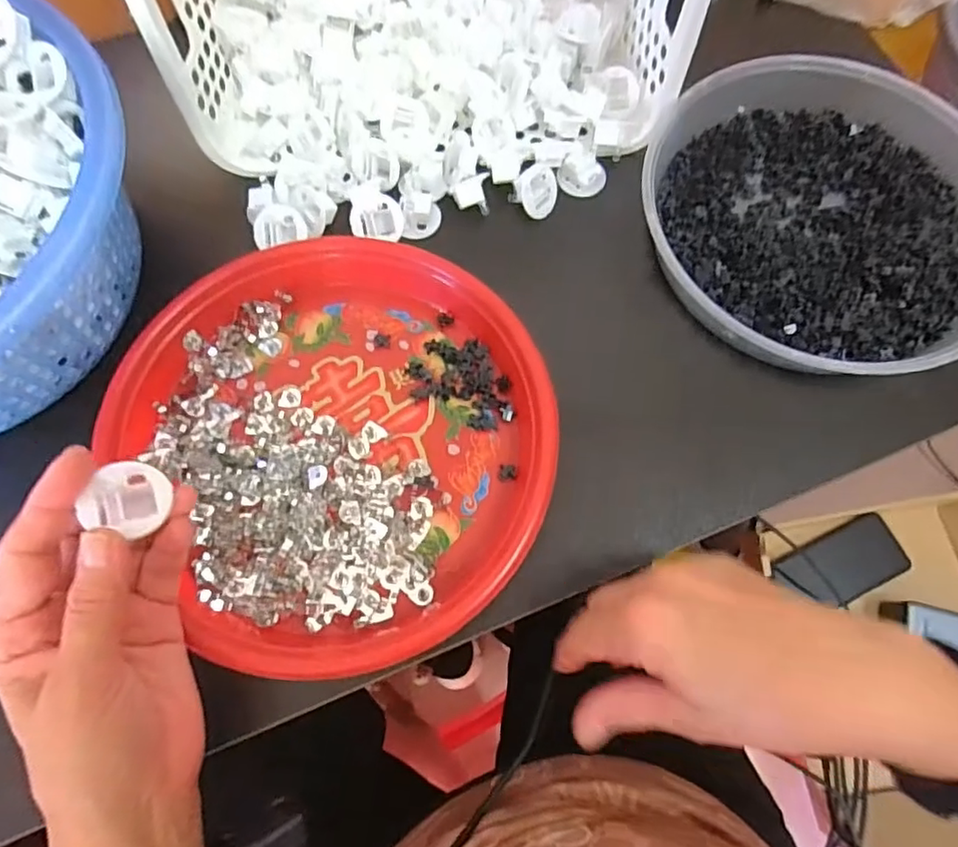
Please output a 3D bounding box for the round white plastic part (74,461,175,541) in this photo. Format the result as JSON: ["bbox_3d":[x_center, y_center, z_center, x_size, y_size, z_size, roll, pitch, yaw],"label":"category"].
[{"bbox_3d":[-0.144,0.030,0.241,0.028,0.011,0.028,0,72,-1],"label":"round white plastic part"}]

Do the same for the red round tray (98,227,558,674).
[{"bbox_3d":[-0.073,0.003,0.330,0.218,0.027,0.240,-27,75,-9],"label":"red round tray"}]

